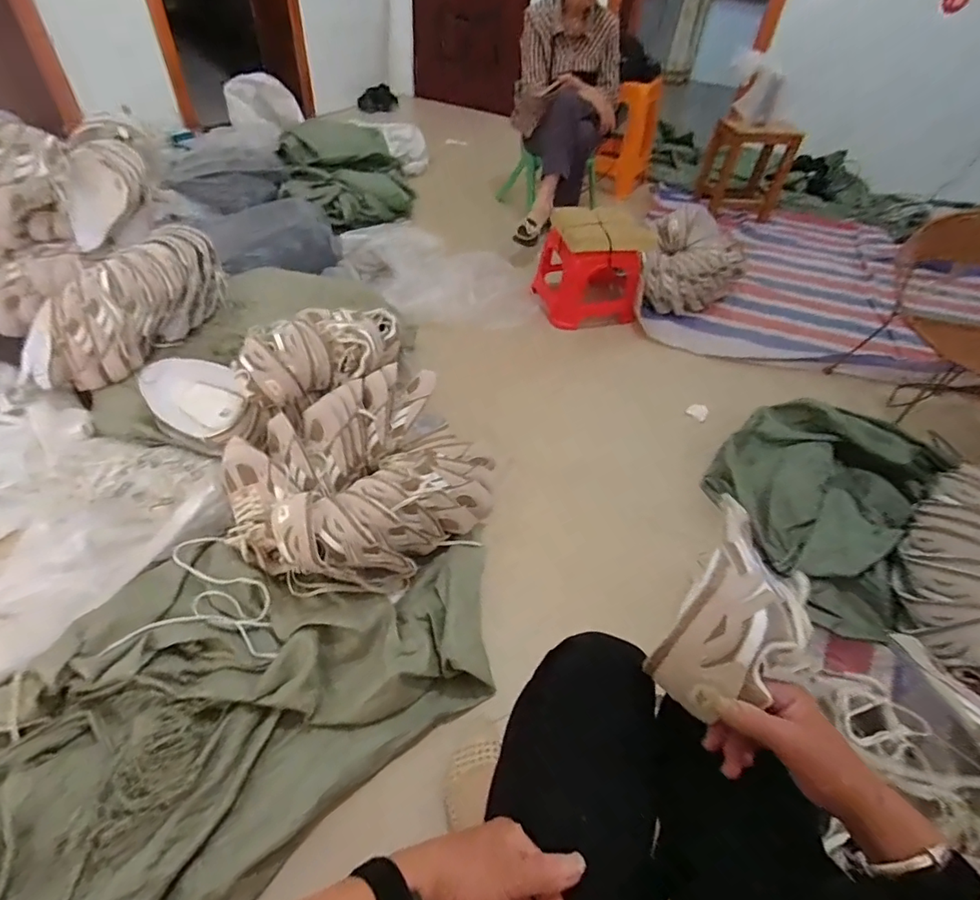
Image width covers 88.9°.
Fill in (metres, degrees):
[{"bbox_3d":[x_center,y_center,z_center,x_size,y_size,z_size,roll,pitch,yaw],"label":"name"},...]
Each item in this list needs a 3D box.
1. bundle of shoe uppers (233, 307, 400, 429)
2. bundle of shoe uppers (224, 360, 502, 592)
[{"bbox_3d":[-0.372,-0.221,1.109,0.364,0.159,0.195,-25,53,-27],"label":"bundle of shoe uppers"},{"bbox_3d":[-0.247,0.067,0.992,0.476,0.191,0.351,-29,55,-30],"label":"bundle of shoe uppers"}]

